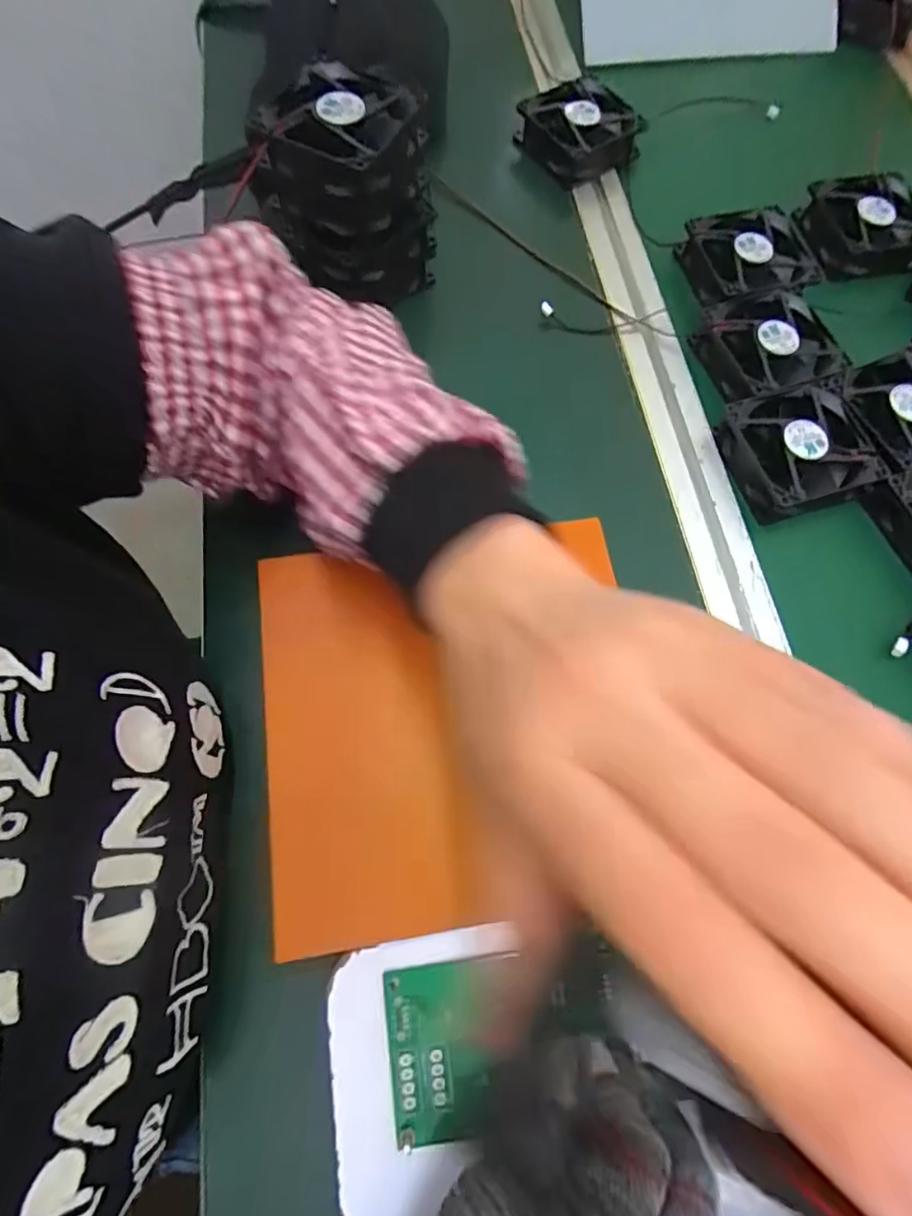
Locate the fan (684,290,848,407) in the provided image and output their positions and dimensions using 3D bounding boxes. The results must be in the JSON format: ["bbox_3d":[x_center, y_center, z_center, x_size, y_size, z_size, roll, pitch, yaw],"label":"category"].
[{"bbox_3d":[0.223,-0.183,0.394,0.095,0.027,0.081,-14,70,-7],"label":"fan"}]

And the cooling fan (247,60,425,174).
[{"bbox_3d":[-0.074,-0.298,0.337,0.089,0.023,0.085,24,70,7],"label":"cooling fan"}]

